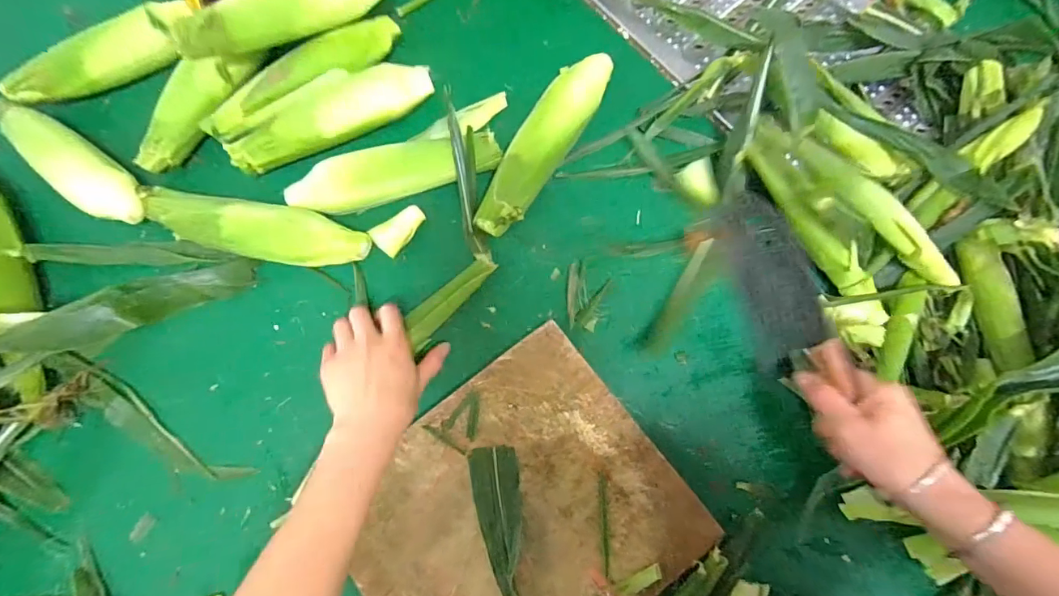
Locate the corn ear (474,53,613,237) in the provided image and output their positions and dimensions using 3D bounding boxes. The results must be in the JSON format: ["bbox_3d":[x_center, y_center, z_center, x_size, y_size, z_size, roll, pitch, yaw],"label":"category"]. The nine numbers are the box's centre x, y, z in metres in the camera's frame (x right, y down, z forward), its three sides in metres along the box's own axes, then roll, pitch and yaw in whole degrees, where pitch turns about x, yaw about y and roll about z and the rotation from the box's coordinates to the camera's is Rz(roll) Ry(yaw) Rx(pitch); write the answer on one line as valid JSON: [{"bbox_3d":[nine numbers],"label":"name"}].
[{"bbox_3d":[0.019,-0.170,0.500,0.054,0.057,0.232,29,79,6],"label":"corn ear"}]

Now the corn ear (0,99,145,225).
[{"bbox_3d":[-0.511,-0.152,0.505,0.227,0.045,0.059,36,80,7],"label":"corn ear"}]

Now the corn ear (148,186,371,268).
[{"bbox_3d":[-0.296,-0.070,0.490,0.244,0.057,0.055,11,78,2],"label":"corn ear"}]

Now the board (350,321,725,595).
[{"bbox_3d":[-0.012,0.207,0.438,0.288,0.016,0.253,-37,80,-7],"label":"board"}]

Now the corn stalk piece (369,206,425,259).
[{"bbox_3d":[-0.143,-0.076,0.503,0.032,0.028,0.061,36,80,7],"label":"corn stalk piece"}]

